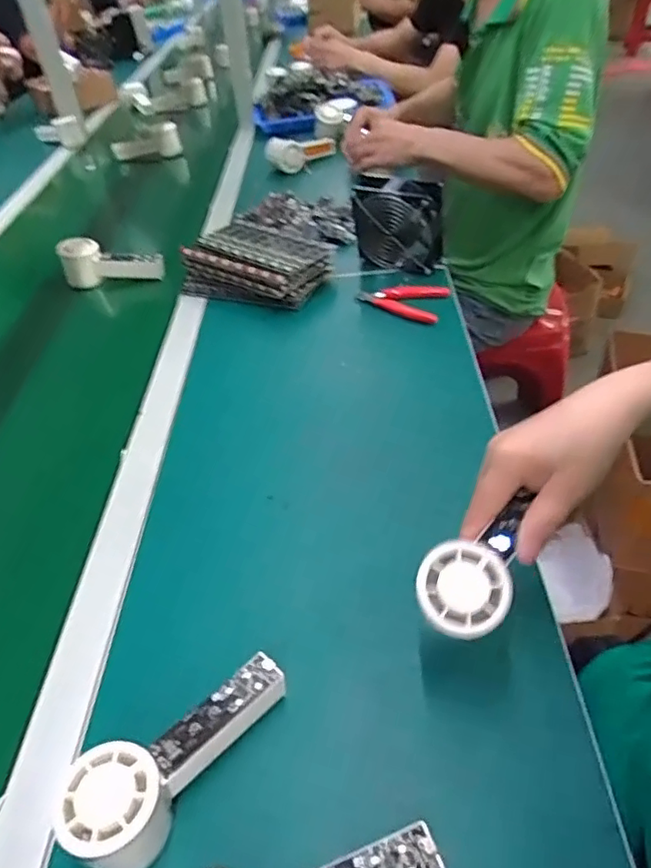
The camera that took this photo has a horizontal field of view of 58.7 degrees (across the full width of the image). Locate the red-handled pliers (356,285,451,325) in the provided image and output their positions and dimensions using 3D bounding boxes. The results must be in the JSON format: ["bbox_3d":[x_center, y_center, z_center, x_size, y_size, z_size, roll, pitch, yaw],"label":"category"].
[{"bbox_3d":[0.101,-0.181,0.780,0.118,0.010,0.082,14,48,19],"label":"red-handled pliers"}]

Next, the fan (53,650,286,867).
[{"bbox_3d":[-0.090,0.198,0.368,0.054,0.056,0.146,30,55,31],"label":"fan"}]

